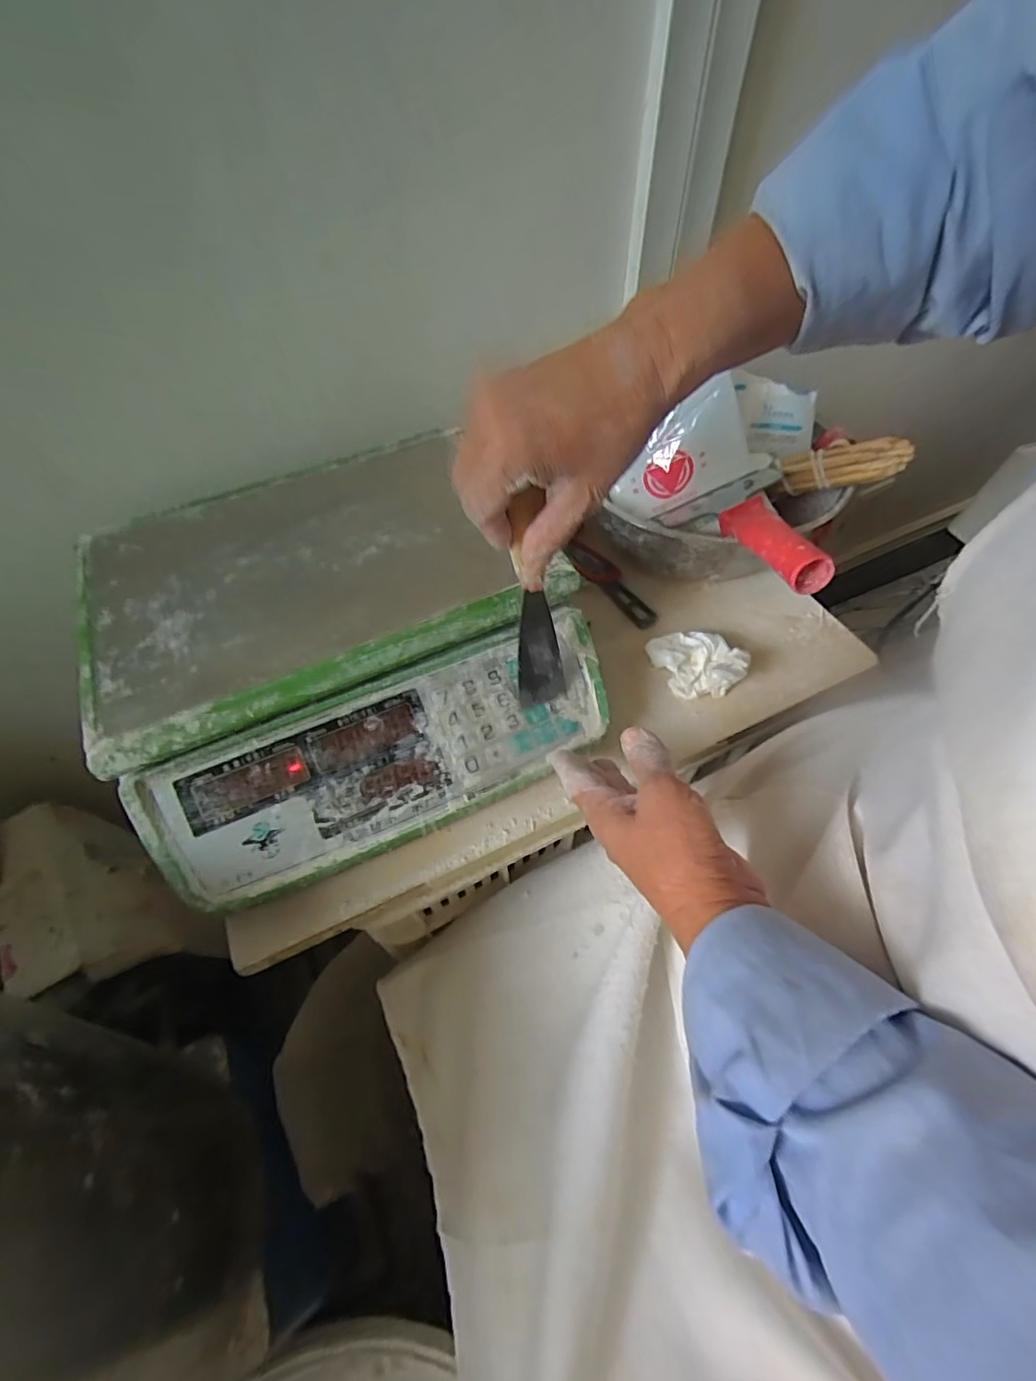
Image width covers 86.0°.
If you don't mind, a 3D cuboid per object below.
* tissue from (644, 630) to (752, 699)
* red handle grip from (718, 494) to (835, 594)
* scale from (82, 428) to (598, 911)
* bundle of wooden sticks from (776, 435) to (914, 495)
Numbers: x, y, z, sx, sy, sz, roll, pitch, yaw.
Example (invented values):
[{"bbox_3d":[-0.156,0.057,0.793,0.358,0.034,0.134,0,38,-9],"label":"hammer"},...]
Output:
[{"bbox_3d":[0.149,-0.025,0.462,0.058,0.036,0.072,-20,55,-11],"label":"tissue"},{"bbox_3d":[0.186,-0.108,0.404,0.032,0.032,0.110,-38,32,18],"label":"red handle grip"},{"bbox_3d":[-0.130,-0.041,0.414,0.308,0.099,0.293,-23,55,-13],"label":"scale"},{"bbox_3d":[0.267,-0.186,0.457,0.092,0.028,0.027,2,50,33],"label":"bundle of wooden sticks"}]

